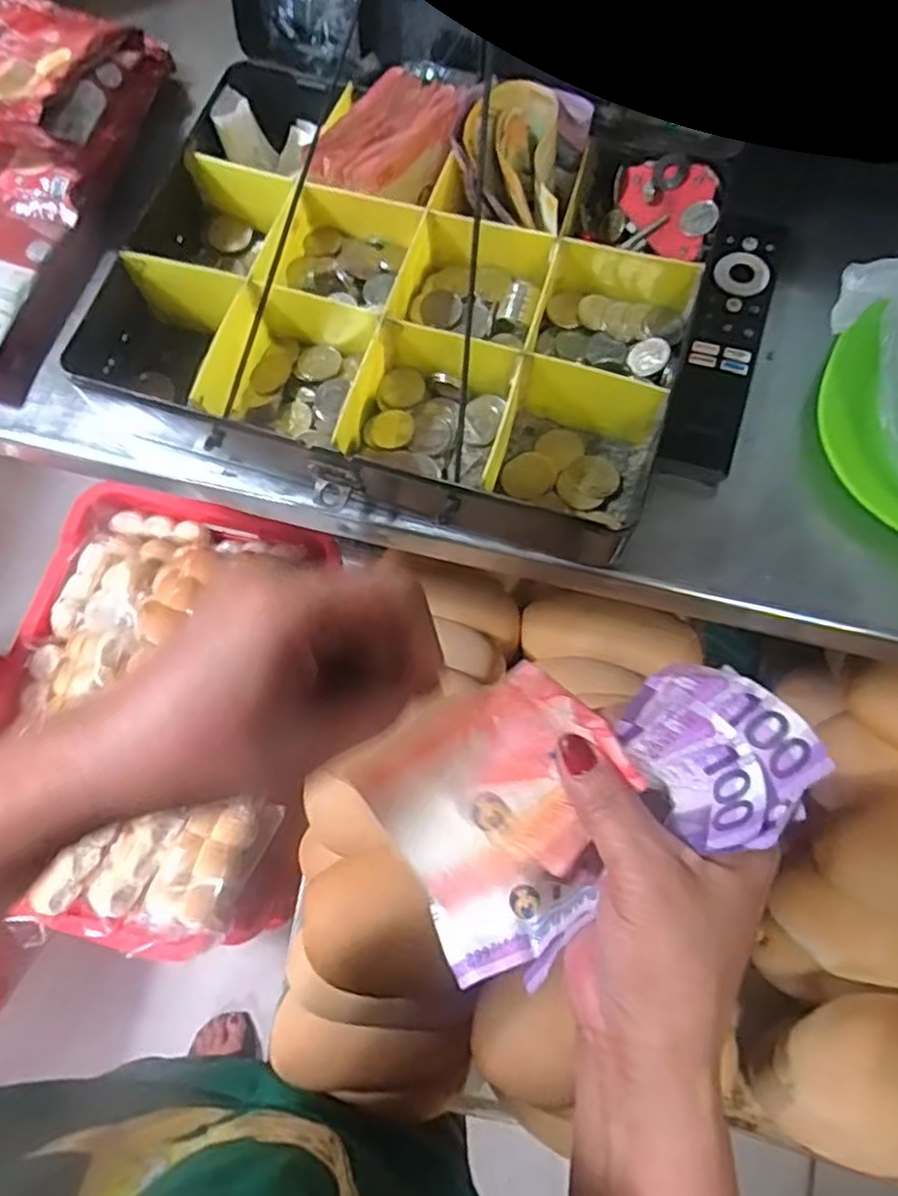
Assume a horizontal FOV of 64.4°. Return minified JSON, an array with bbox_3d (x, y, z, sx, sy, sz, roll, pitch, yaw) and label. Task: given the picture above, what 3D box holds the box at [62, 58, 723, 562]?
[{"bbox_3d":[-0.018,-0.169,0.392,0.316,0.077,0.243,13,72,7],"label":"box"}]

